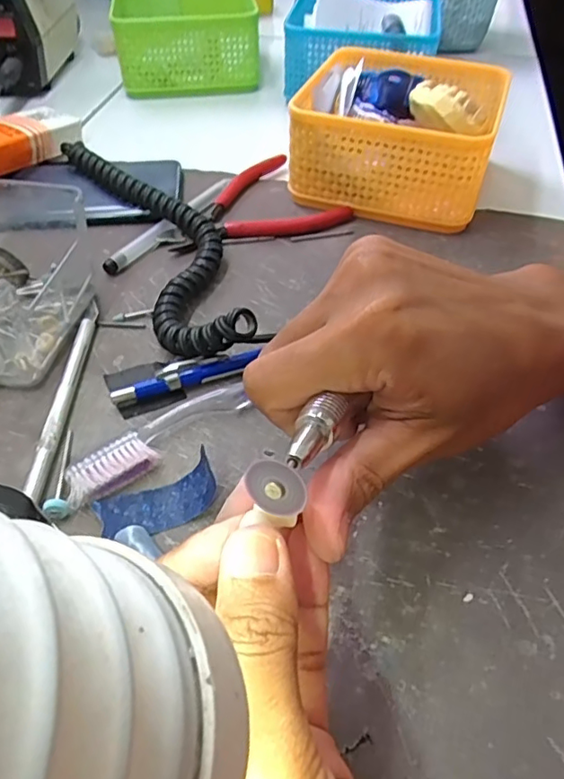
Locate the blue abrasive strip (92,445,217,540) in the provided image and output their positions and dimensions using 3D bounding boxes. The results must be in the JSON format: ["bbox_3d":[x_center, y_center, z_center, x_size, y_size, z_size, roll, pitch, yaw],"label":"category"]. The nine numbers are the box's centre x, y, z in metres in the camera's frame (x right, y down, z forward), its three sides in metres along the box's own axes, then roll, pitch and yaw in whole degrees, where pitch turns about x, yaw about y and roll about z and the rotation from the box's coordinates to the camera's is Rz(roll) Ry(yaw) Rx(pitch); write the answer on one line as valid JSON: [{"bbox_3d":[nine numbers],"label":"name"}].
[{"bbox_3d":[-0.051,0.046,0.237,0.049,0.009,0.023,-21,53,-18],"label":"blue abrasive strip"}]

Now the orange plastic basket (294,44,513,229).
[{"bbox_3d":[0.084,-0.185,0.408,0.131,0.065,0.134,15,50,11],"label":"orange plastic basket"}]

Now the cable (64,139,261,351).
[{"bbox_3d":[-0.075,-0.099,0.347,0.059,0.036,0.241,-19,53,-17],"label":"cable"}]

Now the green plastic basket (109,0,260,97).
[{"bbox_3d":[-0.092,-0.342,0.546,0.129,0.060,0.123,-5,50,-6],"label":"green plastic basket"}]

